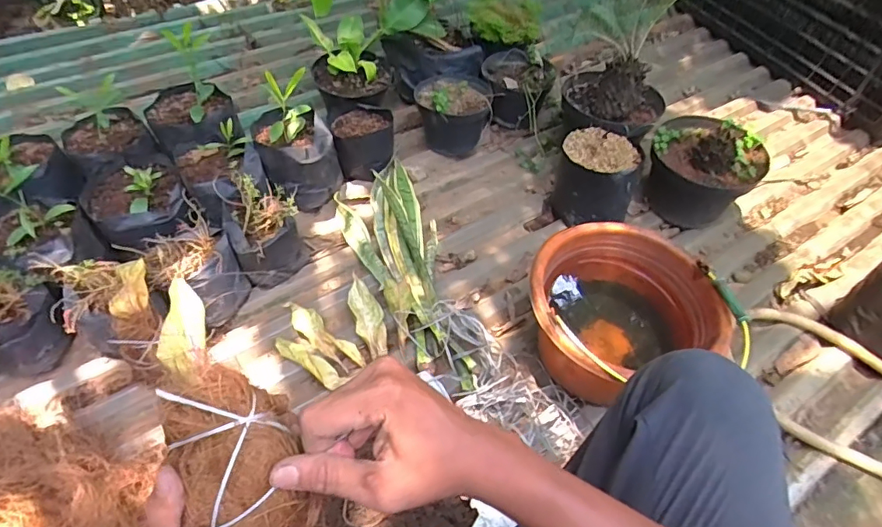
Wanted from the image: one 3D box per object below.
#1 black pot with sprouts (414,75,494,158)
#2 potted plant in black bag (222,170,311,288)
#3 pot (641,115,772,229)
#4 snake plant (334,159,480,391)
[{"bbox_3d":[0.025,-0.344,1.159,0.155,0.156,0.159,3,51,-3],"label":"black pot with sprouts"},{"bbox_3d":[-0.315,-0.056,0.918,0.121,0.156,0.151,-20,56,-20],"label":"potted plant in black bag"},{"bbox_3d":[0.540,-0.192,1.070,0.202,0.193,0.201,3,51,-3],"label":"pot"},{"bbox_3d":[-0.068,-0.003,0.944,0.171,0.055,0.523,-13,54,-16],"label":"snake plant"}]

